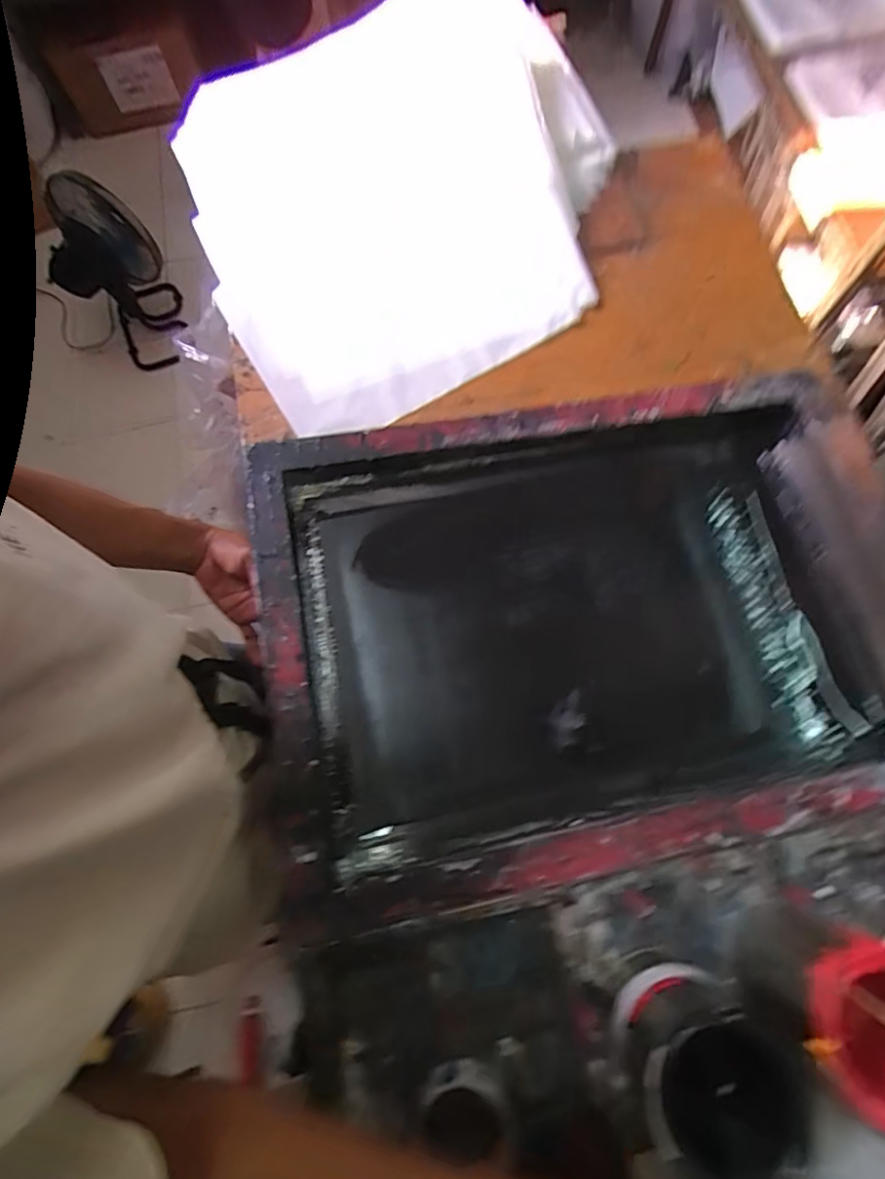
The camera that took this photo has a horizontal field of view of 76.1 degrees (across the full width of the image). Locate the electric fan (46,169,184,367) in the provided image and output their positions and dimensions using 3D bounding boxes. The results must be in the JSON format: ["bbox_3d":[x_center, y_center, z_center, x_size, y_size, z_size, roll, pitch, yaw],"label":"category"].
[{"bbox_3d":[-0.860,-0.817,1.501,0.278,0.354,0.310,-35,75,-9],"label":"electric fan"}]

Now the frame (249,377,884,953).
[{"bbox_3d":[0.150,0.031,0.573,0.631,0.071,0.468,-9,72,-5],"label":"frame"}]

